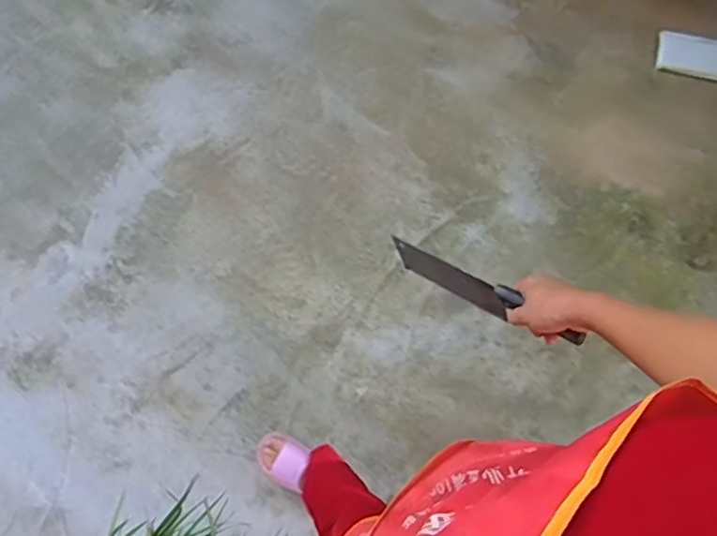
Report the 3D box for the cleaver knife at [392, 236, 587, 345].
[{"bbox_3d":[0.161,0.038,0.767,0.290,0.088,0.016,28,67,38],"label":"cleaver knife"}]

